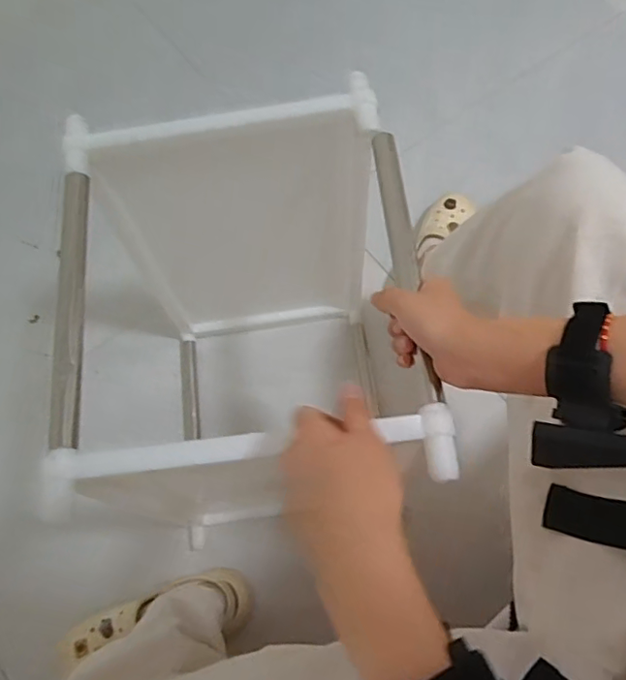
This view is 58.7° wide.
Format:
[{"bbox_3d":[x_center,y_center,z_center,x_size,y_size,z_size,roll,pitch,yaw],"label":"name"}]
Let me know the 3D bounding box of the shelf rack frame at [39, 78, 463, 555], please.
[{"bbox_3d":[-0.052,0.020,0.662,0.306,0.451,0.364,-7,66,-1],"label":"shelf rack frame"}]

